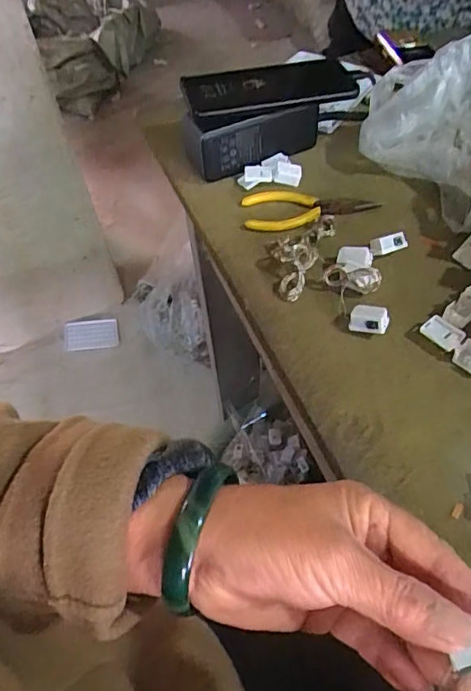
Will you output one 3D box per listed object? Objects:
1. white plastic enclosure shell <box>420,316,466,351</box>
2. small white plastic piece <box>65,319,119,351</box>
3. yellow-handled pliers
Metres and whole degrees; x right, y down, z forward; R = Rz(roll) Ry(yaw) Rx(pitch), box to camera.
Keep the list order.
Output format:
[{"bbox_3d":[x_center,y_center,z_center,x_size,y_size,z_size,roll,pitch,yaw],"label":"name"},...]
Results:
[{"bbox_3d":[0.152,-0.009,0.381,0.020,0.004,0.028,-41,64,-11],"label":"white plastic enclosure shell"},{"bbox_3d":[-0.361,-0.027,1.305,0.134,0.009,0.072,-6,81,4],"label":"small white plastic piece"},{"bbox_3d":[0.069,-0.128,0.481,0.121,0.008,0.051,-6,53,1],"label":"yellow-handled pliers"}]

